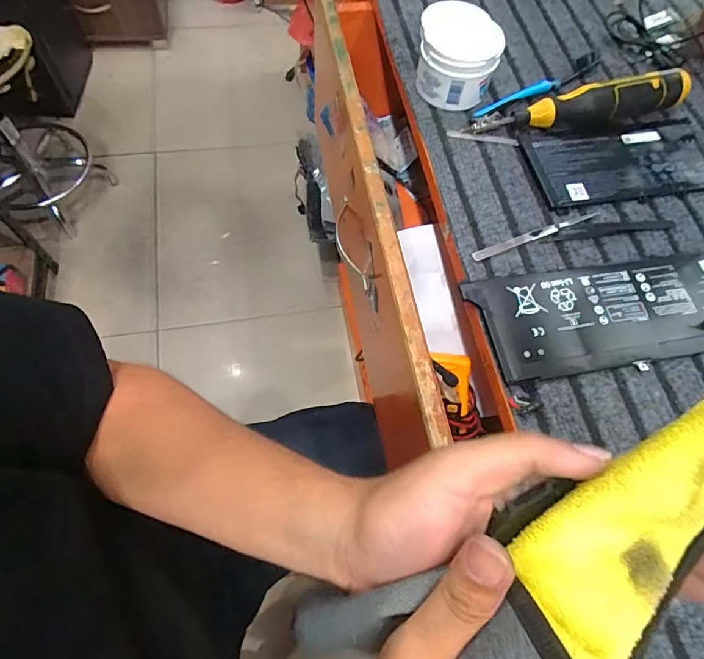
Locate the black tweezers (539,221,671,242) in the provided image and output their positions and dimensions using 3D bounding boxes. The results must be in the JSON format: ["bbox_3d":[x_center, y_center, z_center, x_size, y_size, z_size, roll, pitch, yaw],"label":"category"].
[{"bbox_3d":[0.232,-0.090,0.410,0.130,0.004,0.010,-8,66,-7],"label":"black tweezers"}]

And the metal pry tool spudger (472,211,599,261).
[{"bbox_3d":[0.161,-0.084,0.399,0.127,0.004,0.010,-21,68,-12],"label":"metal pry tool spudger"}]

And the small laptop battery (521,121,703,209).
[{"bbox_3d":[0.262,-0.160,0.440,0.180,0.008,0.086,-7,66,-6],"label":"small laptop battery"}]

